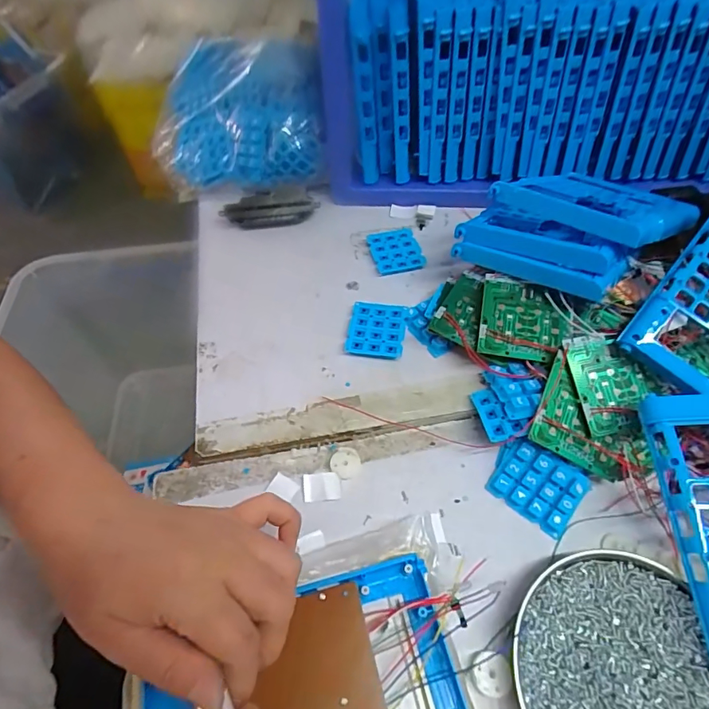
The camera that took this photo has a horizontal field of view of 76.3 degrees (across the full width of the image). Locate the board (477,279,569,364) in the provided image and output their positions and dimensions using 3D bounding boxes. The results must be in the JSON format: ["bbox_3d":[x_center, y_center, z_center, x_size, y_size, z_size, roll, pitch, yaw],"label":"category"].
[{"bbox_3d":[0.138,-0.029,0.371,0.066,0.008,0.067,11,68,10],"label":"board"}]

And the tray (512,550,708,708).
[{"bbox_3d":[0.158,0.192,0.260,0.123,0.018,0.130,-1,55,1],"label":"tray"}]

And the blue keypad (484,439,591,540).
[{"bbox_3d":[0.134,0.096,0.330,0.057,0.007,0.048,34,87,18],"label":"blue keypad"}]

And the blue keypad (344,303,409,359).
[{"bbox_3d":[0.020,-0.023,0.410,0.050,0.009,0.058,8,56,8],"label":"blue keypad"}]

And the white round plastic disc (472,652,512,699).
[{"bbox_3d":[0.083,0.192,0.272,0.023,0.005,0.023,-1,55,1],"label":"white round plastic disc"}]

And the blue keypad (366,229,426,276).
[{"bbox_3d":[0.043,-0.110,0.473,0.048,0.009,0.059,-11,56,-5],"label":"blue keypad"}]

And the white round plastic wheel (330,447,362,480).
[{"bbox_3d":[-0.007,0.084,0.350,0.023,0.004,0.022,1,75,-5],"label":"white round plastic wheel"}]

